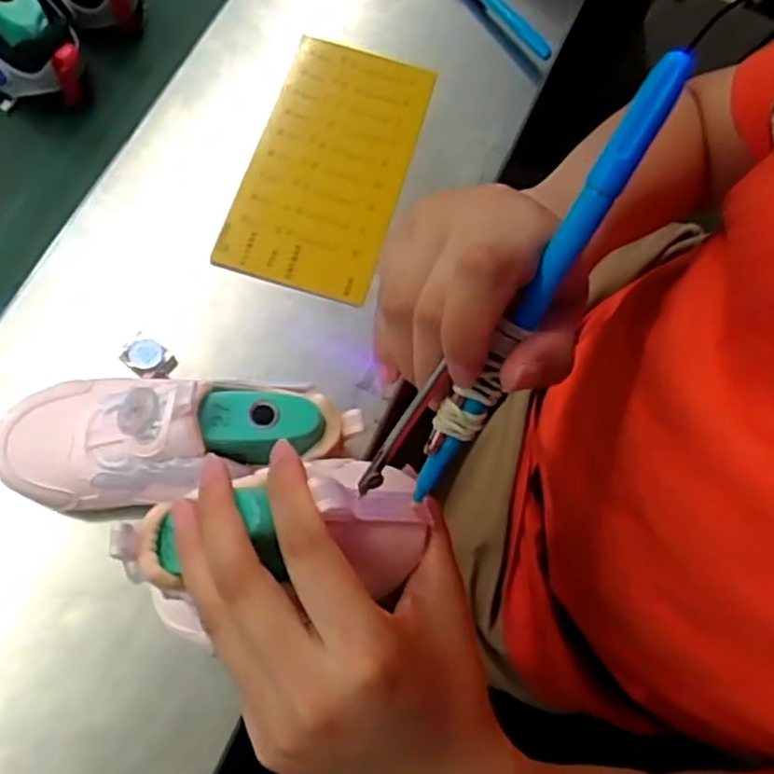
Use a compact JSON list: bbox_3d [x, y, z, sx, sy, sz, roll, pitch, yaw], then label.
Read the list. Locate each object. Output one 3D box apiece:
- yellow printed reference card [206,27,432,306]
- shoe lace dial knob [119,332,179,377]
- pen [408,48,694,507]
[{"bbox_3d":[-0.039,-0.153,0.500,0.101,0.004,0.191,18,72,-3],"label":"yellow printed reference card"},{"bbox_3d":[-0.145,-0.018,0.441,0.031,0.012,0.022,39,76,9],"label":"shoe lace dial knob"},{"bbox_3d":[0.042,-0.021,0.233,0.014,0.165,0.011,32,30,10],"label":"pen"}]

